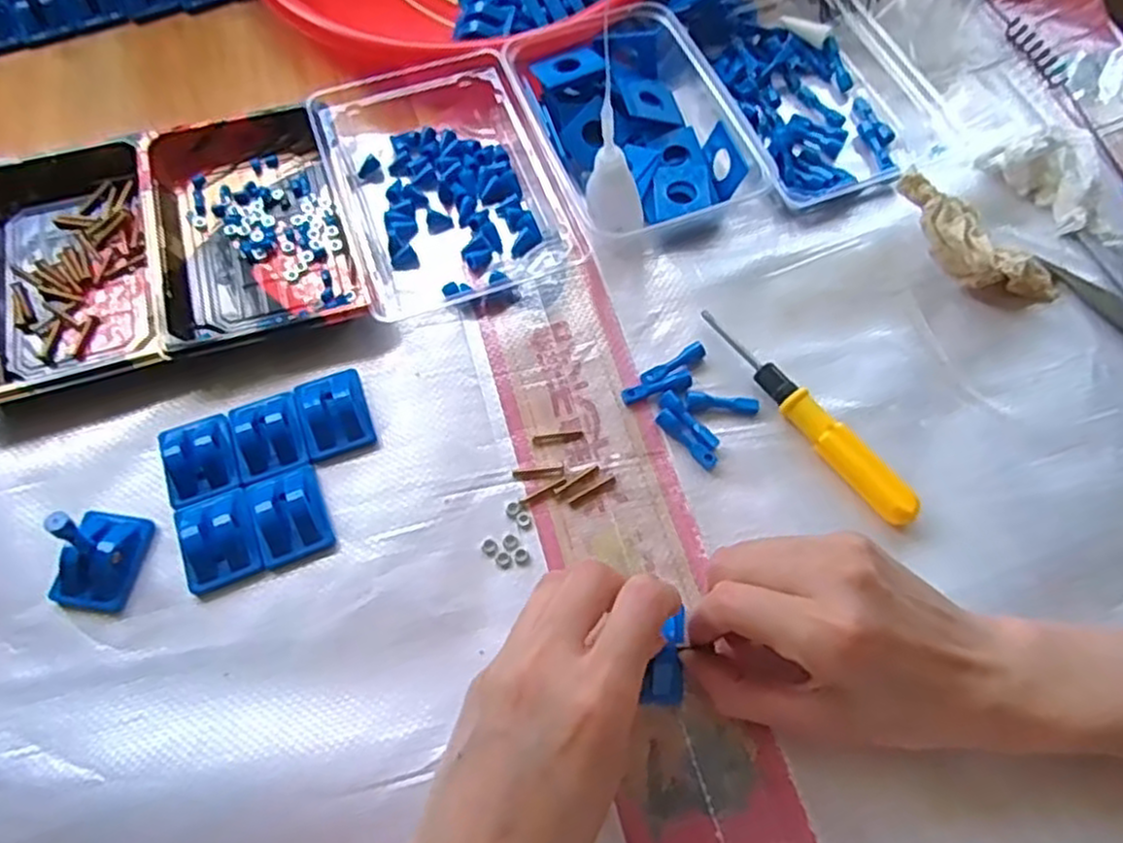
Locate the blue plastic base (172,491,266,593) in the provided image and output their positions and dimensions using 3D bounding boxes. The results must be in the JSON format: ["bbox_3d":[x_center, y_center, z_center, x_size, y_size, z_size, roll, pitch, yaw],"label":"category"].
[{"bbox_3d":[-0.164,0.055,0.353,0.036,0.013,0.045,-21,67,-10],"label":"blue plastic base"}]

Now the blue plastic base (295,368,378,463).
[{"bbox_3d":[-0.117,-0.006,0.382,0.033,0.015,0.044,-17,67,-8],"label":"blue plastic base"}]

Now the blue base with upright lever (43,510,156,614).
[{"bbox_3d":[-0.213,0.059,0.334,0.034,0.041,0.045,10,66,4],"label":"blue base with upright lever"}]

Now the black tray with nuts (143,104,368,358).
[{"bbox_3d":[-0.177,-0.112,0.423,0.099,0.023,0.160,-17,67,-8],"label":"black tray with nuts"}]

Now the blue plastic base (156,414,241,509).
[{"bbox_3d":[-0.179,0.017,0.367,0.034,0.013,0.045,-20,67,-9],"label":"blue plastic base"}]

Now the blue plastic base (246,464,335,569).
[{"bbox_3d":[-0.131,0.044,0.358,0.032,0.014,0.044,-21,67,-10],"label":"blue plastic base"}]

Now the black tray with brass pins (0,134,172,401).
[{"bbox_3d":[-0.278,-0.094,0.414,0.109,0.022,0.176,-16,66,-8],"label":"black tray with brass pins"}]

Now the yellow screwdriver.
[{"bbox_3d":[0.123,-0.005,0.379,0.016,0.016,0.142,-34,70,-15],"label":"yellow screwdriver"}]

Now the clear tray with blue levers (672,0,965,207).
[{"bbox_3d":[0.160,-0.218,0.463,0.118,0.032,0.163,-19,67,-9],"label":"clear tray with blue levers"}]

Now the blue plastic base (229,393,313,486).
[{"bbox_3d":[-0.147,0.005,0.372,0.035,0.015,0.047,-21,67,-10],"label":"blue plastic base"}]

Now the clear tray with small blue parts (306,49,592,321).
[{"bbox_3d":[-0.071,-0.150,0.436,0.125,0.032,0.170,-19,67,-9],"label":"clear tray with small blue parts"}]

